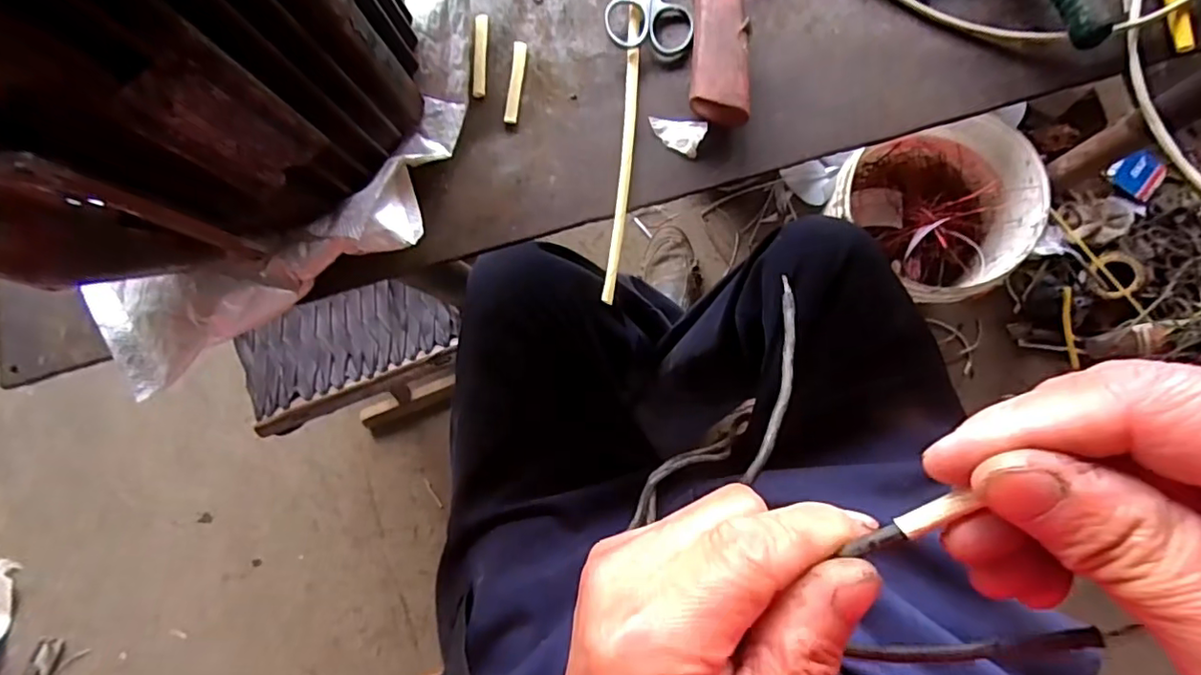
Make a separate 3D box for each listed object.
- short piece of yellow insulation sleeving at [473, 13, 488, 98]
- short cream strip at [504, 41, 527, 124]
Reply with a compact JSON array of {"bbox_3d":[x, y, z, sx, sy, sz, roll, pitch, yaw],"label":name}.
[{"bbox_3d":[-0.070,-0.163,0.334,0.007,0.004,0.051,0,83,5],"label":"short piece of yellow insulation sleeving"},{"bbox_3d":[-0.049,-0.146,0.331,0.007,0.004,0.049,6,84,6],"label":"short cream strip"}]

